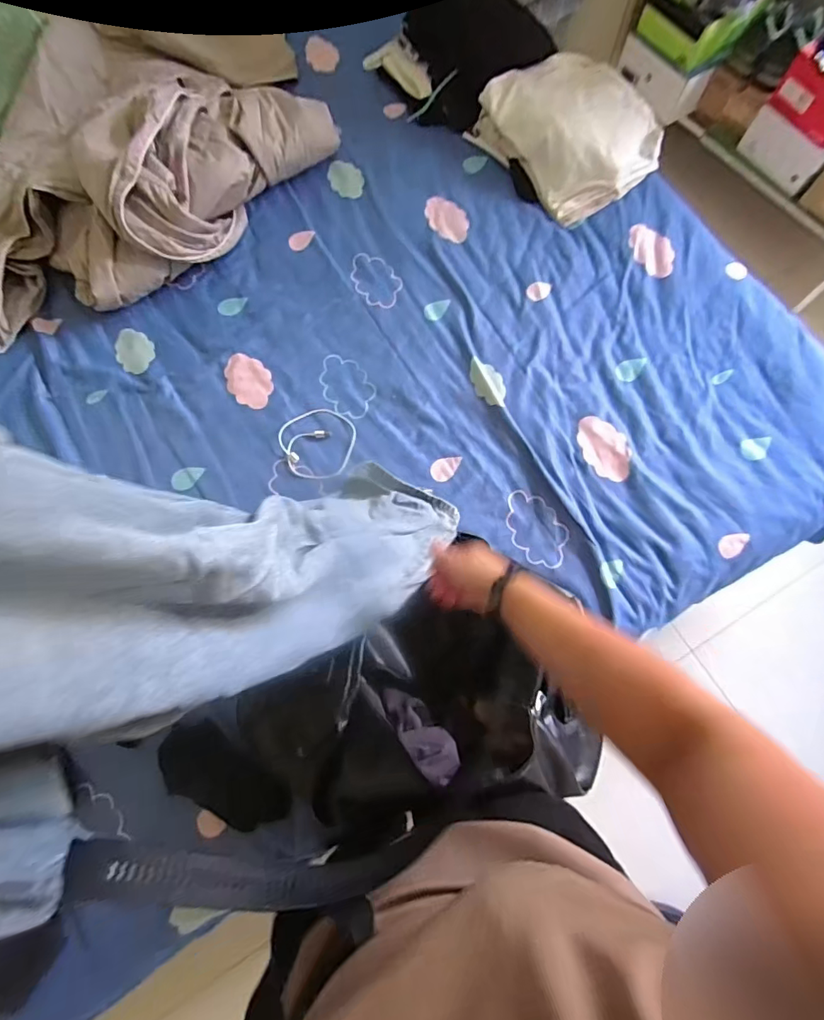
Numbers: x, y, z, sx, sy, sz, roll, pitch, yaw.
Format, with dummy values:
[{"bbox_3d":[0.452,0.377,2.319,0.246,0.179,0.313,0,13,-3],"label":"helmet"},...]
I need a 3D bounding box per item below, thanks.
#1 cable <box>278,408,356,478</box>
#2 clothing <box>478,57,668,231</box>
[{"bbox_3d":[-0.174,-0.125,0.898,0.137,0.020,0.134,-1,73,2],"label":"cable"},{"bbox_3d":[0.341,-0.790,1.033,0.283,0.102,0.334,-28,74,-6],"label":"clothing"}]

